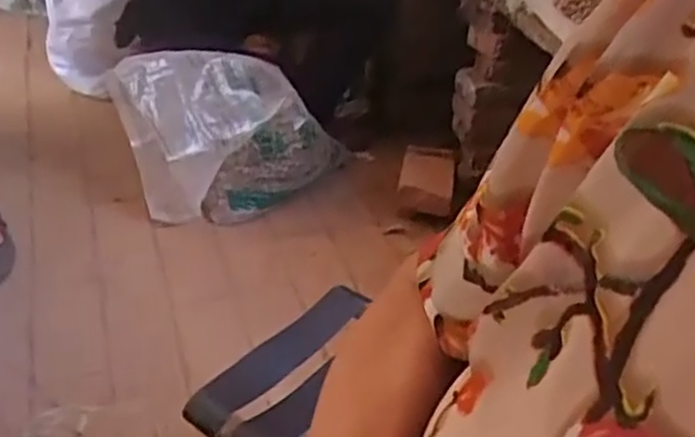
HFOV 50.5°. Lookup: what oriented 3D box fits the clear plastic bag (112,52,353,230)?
[{"bbox_3d":[-0.200,-0.158,1.513,0.499,0.333,0.135,-10,38,-22],"label":"clear plastic bag"}]

